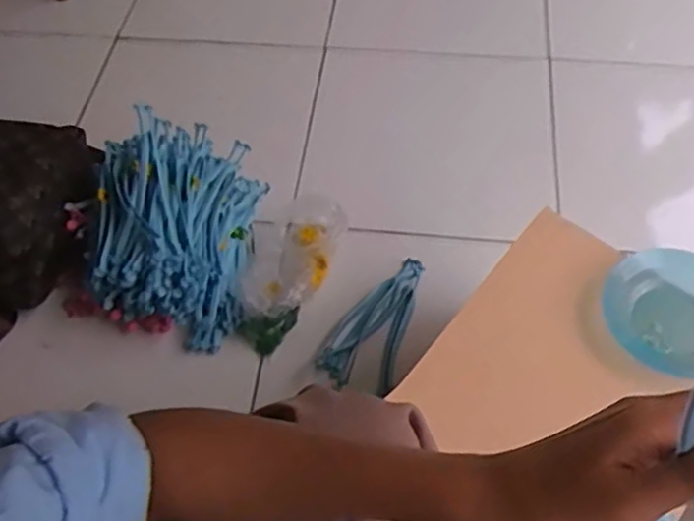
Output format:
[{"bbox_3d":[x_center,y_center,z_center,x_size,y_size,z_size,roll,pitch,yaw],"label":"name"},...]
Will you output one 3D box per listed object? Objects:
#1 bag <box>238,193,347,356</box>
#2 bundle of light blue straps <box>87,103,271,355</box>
[{"bbox_3d":[-0.091,0.013,0.910,0.101,0.065,0.208,23,61,16],"label":"bag"},{"bbox_3d":[-0.236,-0.048,0.868,0.209,0.171,0.260,5,58,6],"label":"bundle of light blue straps"}]

